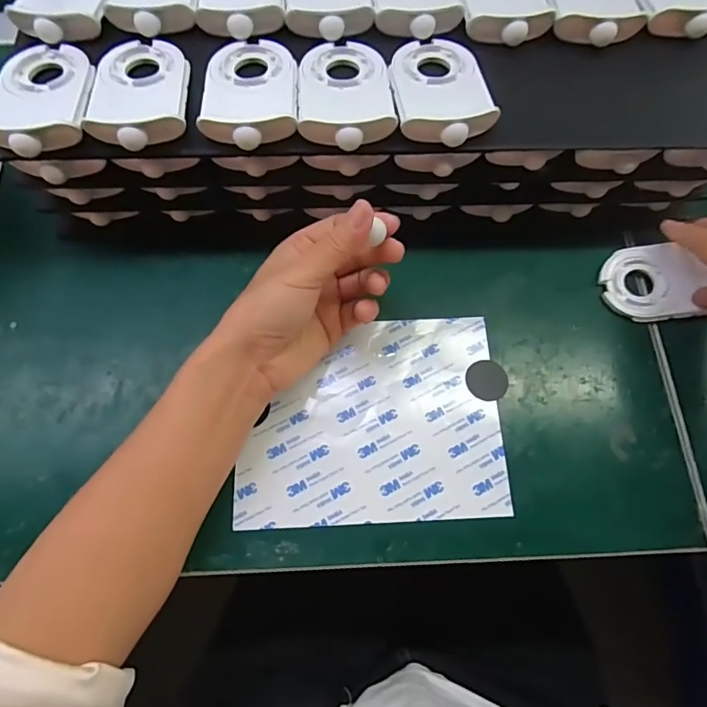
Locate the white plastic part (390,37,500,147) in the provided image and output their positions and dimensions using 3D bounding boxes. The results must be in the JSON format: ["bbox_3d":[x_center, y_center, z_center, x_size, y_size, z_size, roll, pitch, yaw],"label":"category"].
[{"bbox_3d":[0.053,-0.168,0.310,0.057,0.012,0.088,-8,70,-4],"label":"white plastic part"}]

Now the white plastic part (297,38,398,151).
[{"bbox_3d":[-0.005,-0.166,0.312,0.058,0.013,0.091,-2,70,-2],"label":"white plastic part"}]

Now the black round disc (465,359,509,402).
[{"bbox_3d":[0.092,0.018,0.343,0.028,0.004,0.029,0,70,-1],"label":"black round disc"}]

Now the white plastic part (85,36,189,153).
[{"bbox_3d":[-0.134,-0.168,0.311,0.059,0.012,0.091,-2,70,-2],"label":"white plastic part"}]

